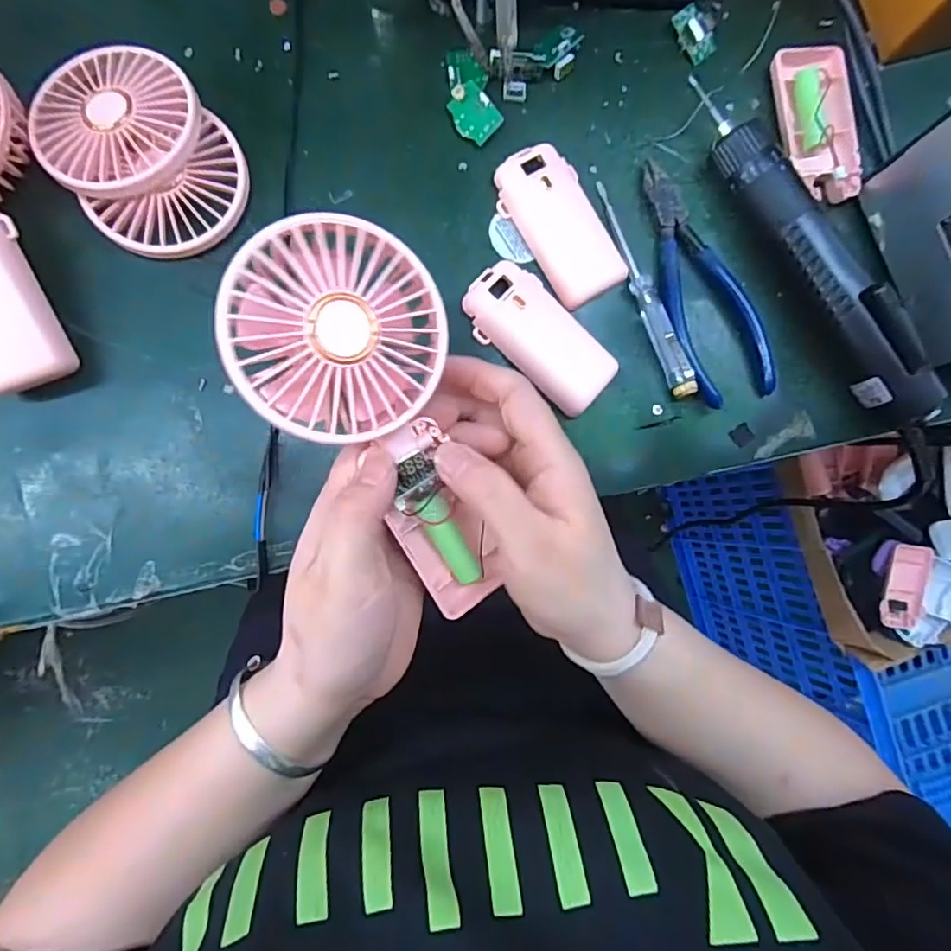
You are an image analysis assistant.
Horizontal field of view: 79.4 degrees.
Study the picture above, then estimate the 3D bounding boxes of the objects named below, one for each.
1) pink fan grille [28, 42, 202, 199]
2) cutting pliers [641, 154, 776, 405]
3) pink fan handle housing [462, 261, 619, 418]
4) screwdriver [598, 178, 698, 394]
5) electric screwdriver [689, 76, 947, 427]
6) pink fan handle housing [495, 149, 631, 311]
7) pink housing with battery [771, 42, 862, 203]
[{"bbox_3d":[-0.194,-0.190,0.308,0.083,0.016,0.084,0,86,-6],"label":"pink fan grille"},{"bbox_3d":[0.134,-0.117,0.345,0.055,0.012,0.151,-21,89,-7],"label":"cutting pliers"},{"bbox_3d":[0.037,-0.080,0.328,0.093,0.017,0.046,42,83,-2],"label":"pink fan handle housing"},{"bbox_3d":[0.102,-0.111,0.338,0.016,0.017,0.135,-17,88,-7],"label":"screwdriver"},{"bbox_3d":[0.200,-0.129,0.338,0.034,0.037,0.223,-33,90,-7],"label":"electric screwdriver"},{"bbox_3d":[0.050,-0.148,0.335,0.045,0.014,0.093,-33,90,-7],"label":"pink fan handle housing"},{"bbox_3d":[0.214,-0.220,0.353,0.045,0.012,0.096,-9,87,-6],"label":"pink housing with battery"}]

